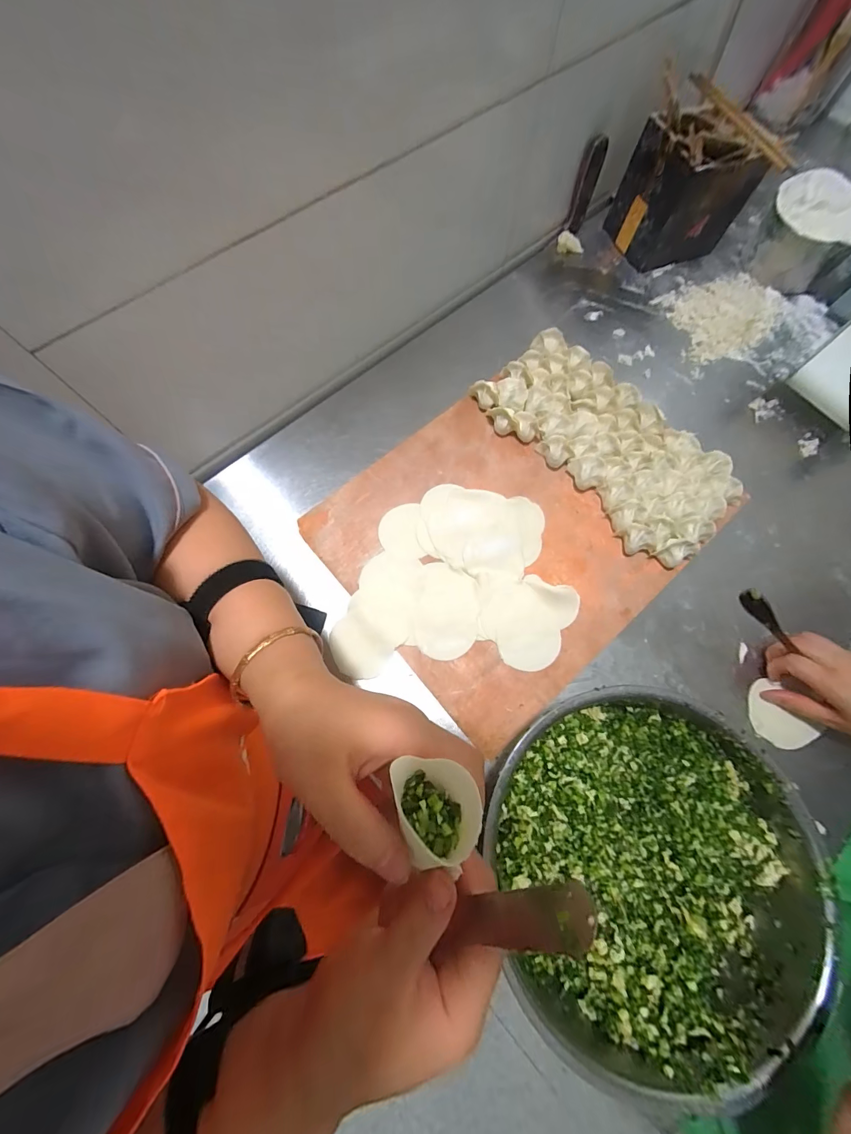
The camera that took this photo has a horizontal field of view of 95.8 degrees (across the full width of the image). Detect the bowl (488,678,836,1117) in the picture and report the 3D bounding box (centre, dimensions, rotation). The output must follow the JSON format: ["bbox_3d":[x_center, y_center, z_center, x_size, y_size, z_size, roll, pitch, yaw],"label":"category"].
[{"bbox_3d":[0.193,0.260,0.345,0.260,0.079,0.262,0,71,-1],"label":"bowl"}]

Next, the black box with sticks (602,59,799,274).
[{"bbox_3d":[0.401,-0.580,0.583,0.168,0.163,0.127,-15,72,-6],"label":"black box with sticks"}]

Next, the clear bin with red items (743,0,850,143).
[{"bbox_3d":[0.699,-0.921,0.645,0.121,0.254,0.084,41,75,12],"label":"clear bin with red items"}]

